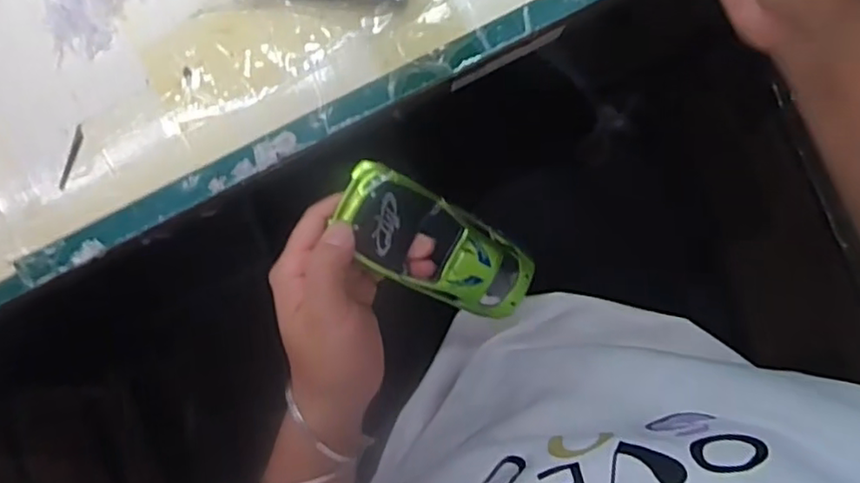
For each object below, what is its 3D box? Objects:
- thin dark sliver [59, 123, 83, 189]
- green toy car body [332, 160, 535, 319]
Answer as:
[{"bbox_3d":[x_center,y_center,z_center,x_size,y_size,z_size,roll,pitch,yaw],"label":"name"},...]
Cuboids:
[{"bbox_3d":[-0.216,-0.050,0.379,0.005,0.004,0.040,20,94,-2],"label":"thin dark sliver"},{"bbox_3d":[0.009,0.007,0.350,0.130,0.023,0.050,30,94,-29],"label":"green toy car body"}]

